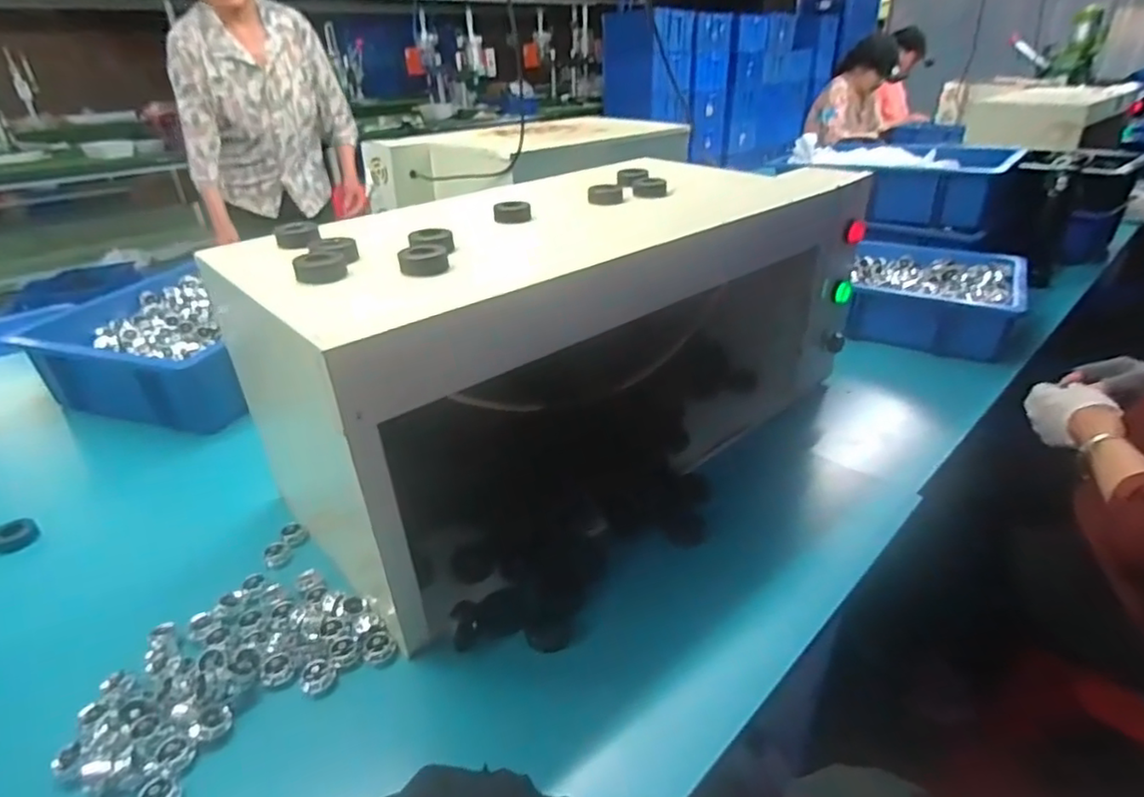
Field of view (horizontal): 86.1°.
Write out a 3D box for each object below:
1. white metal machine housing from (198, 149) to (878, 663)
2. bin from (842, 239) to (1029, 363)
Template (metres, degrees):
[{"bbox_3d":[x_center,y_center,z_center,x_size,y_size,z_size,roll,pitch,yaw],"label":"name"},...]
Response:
[{"bbox_3d":[0.020,-0.082,0.704,0.669,0.286,0.310,-26,37,-35],"label":"white metal machine housing"},{"bbox_3d":[0.643,-0.190,1.085,0.261,0.087,0.383,13,33,24],"label":"bin"}]

